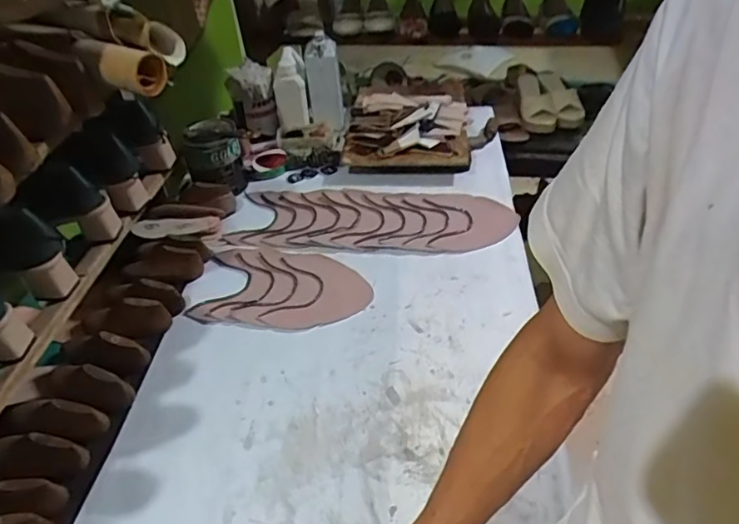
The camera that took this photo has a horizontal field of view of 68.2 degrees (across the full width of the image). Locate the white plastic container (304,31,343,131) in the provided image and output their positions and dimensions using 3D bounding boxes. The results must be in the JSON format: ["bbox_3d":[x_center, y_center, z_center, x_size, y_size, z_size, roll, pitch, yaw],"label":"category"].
[{"bbox_3d":[-0.102,-0.403,1.222,0.076,0.178,0.084,-4,43,-1],"label":"white plastic container"}]

